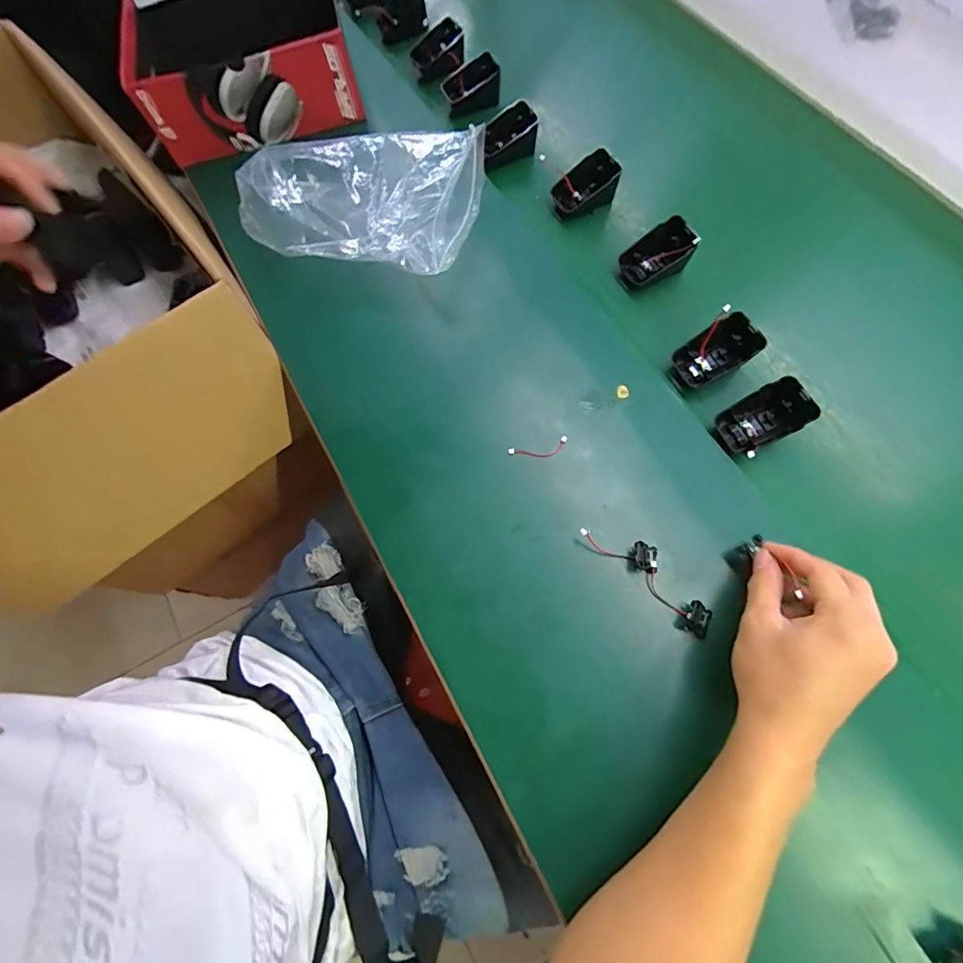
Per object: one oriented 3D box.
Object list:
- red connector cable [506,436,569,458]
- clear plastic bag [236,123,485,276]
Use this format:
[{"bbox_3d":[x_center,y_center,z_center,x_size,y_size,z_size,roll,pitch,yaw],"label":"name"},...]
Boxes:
[{"bbox_3d":[0.050,-0.028,0.400,0.054,0.004,0.015,-13,70,-4],"label":"red connector cable"},{"bbox_3d":[-0.119,-0.302,0.468,0.228,0.052,0.165,12,71,6],"label":"clear plastic bag"}]

